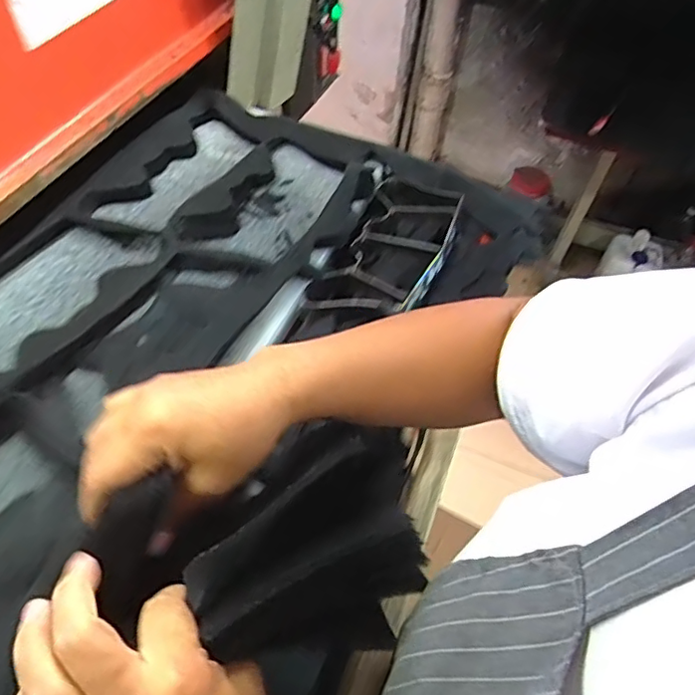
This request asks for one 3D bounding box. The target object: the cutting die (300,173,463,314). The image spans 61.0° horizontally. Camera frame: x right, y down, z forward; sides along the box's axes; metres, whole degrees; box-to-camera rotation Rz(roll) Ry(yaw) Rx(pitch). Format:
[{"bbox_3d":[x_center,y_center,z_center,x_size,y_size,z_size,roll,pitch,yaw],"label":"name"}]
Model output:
[{"bbox_3d":[0.058,-0.133,0.753,0.130,0.030,0.285,23,52,12],"label":"cutting die"}]

